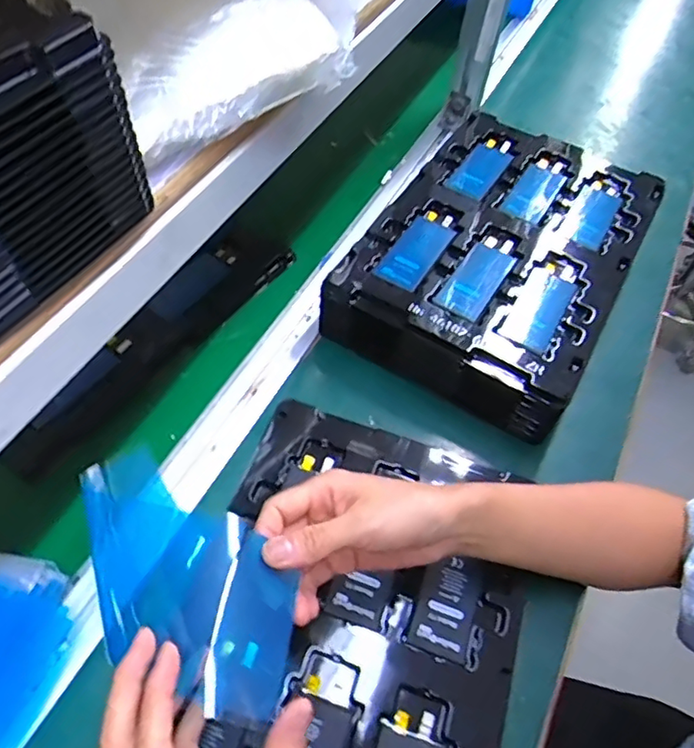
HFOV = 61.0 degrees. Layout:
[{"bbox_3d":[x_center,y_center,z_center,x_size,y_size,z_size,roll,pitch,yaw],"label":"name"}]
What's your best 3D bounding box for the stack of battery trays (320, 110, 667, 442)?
[{"bbox_3d":[0.156,-0.121,0.603,0.232,0.078,0.332,29,59,14],"label":"stack of battery trays"}]

